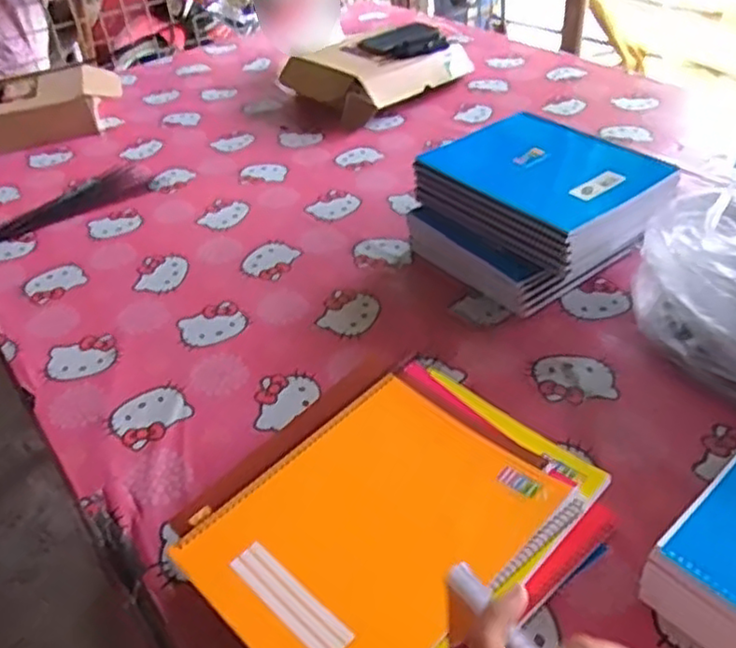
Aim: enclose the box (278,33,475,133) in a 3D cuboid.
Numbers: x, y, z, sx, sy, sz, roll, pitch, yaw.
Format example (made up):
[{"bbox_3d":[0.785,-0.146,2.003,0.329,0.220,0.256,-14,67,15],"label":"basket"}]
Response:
[{"bbox_3d":[0.015,-0.496,1.317,0.242,0.094,0.317,30,50,35],"label":"box"}]

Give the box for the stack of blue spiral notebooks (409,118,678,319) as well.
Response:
[{"bbox_3d":[0.212,-0.143,0.854,0.242,0.121,0.260,-26,44,-24],"label":"stack of blue spiral notebooks"}]

